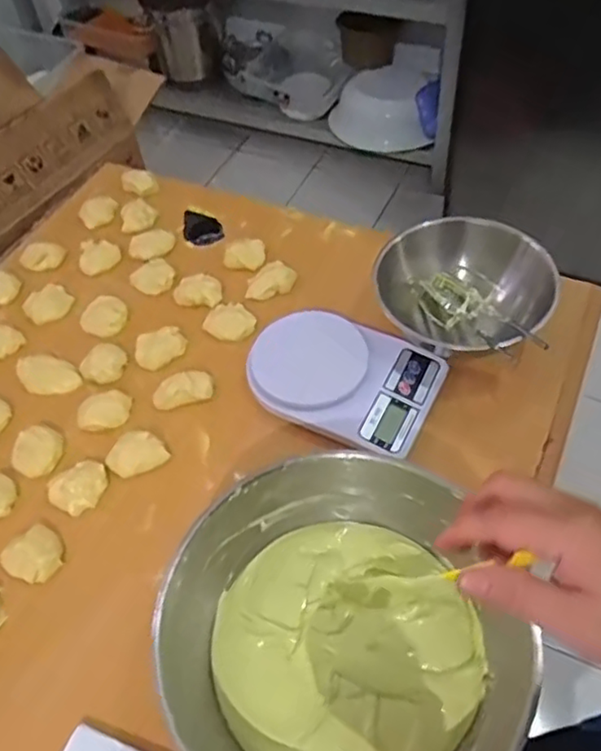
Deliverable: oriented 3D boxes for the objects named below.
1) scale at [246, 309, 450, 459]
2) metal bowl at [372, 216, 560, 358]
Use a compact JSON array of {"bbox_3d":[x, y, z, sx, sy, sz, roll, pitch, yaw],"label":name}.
[{"bbox_3d":[0.044,-0.005,0.667,0.189,0.031,0.138,21,58,20],"label":"scale"},{"bbox_3d":[0.175,-0.088,0.707,0.168,0.091,0.177,-3,53,4],"label":"metal bowl"}]

